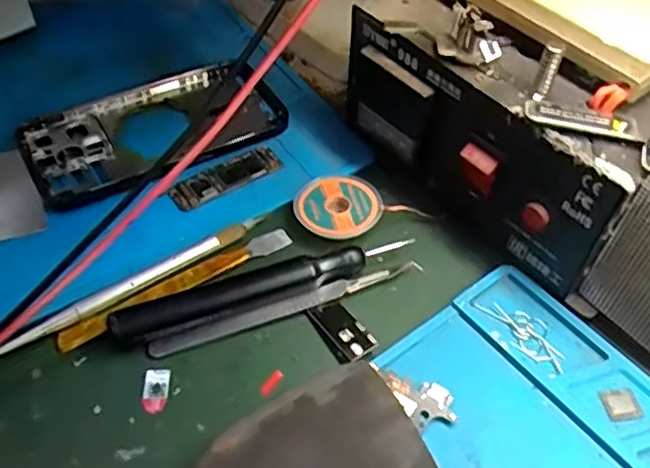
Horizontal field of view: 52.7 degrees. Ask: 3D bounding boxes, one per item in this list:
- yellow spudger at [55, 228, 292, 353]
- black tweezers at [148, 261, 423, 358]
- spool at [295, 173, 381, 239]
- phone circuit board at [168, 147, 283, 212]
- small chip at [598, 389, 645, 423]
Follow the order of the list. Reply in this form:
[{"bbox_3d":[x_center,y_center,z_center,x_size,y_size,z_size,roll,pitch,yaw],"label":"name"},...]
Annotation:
[{"bbox_3d":[-0.070,0.025,0.319,0.121,0.008,0.012,-27,55,-21],"label":"yellow spudger"},{"bbox_3d":[-0.016,0.033,0.311,0.132,0.004,0.010,-17,52,-13],"label":"black tweezers"},{"bbox_3d":[0.005,-0.015,0.345,0.043,0.008,0.043,0,50,0],"label":"spool"},{"bbox_3d":[-0.054,-0.031,0.359,0.062,0.004,0.018,-26,55,-20],"label":"phone circuit board"},{"bbox_3d":[0.127,0.073,0.282,0.015,0.004,0.014,-6,52,-8],"label":"small chip"}]

